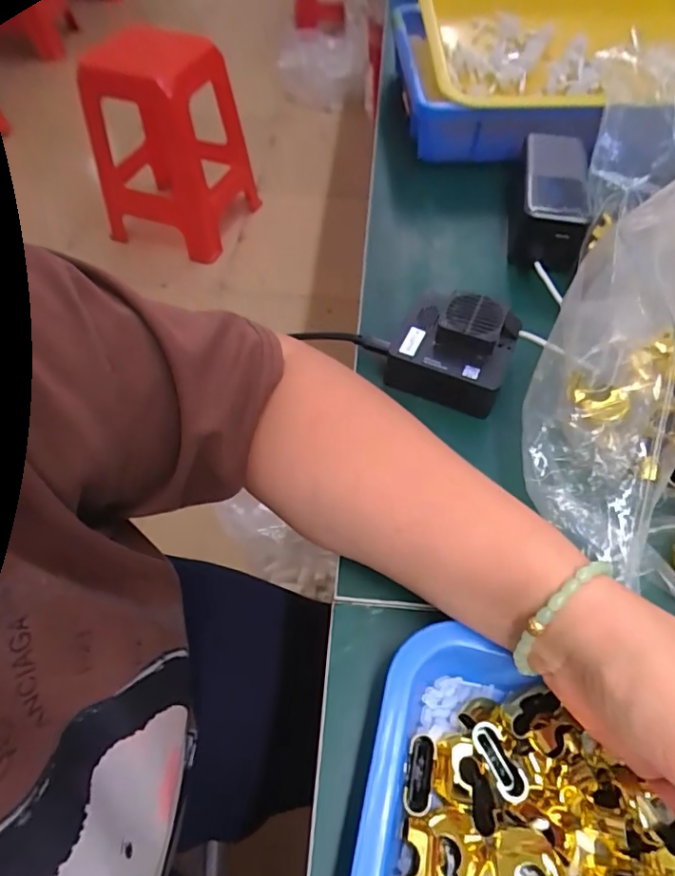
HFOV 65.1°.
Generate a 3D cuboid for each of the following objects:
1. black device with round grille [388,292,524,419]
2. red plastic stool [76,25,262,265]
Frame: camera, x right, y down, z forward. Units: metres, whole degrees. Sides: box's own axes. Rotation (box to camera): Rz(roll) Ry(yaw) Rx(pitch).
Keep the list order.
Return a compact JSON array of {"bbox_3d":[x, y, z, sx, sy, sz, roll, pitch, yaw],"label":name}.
[{"bbox_3d":[0.080,-0.061,0.367,0.077,0.047,0.068,17,58,11],"label":"black device with round grille"},{"bbox_3d":[-0.494,-0.863,1.570,0.370,0.485,0.370,13,57,8],"label":"red plastic stool"}]

